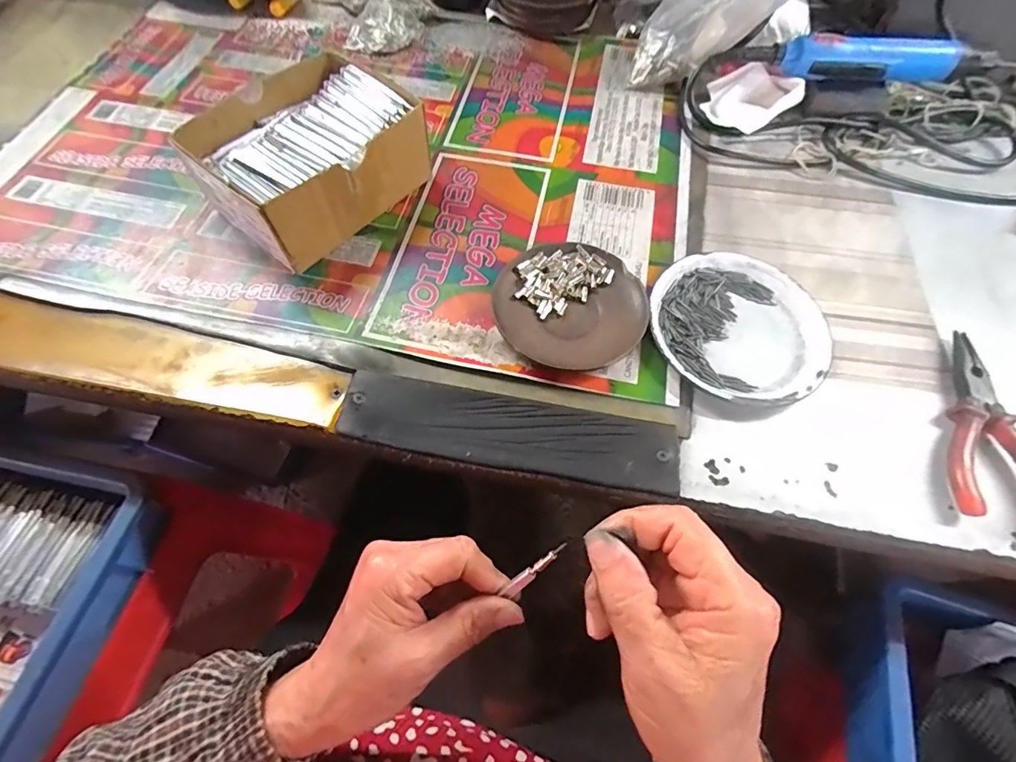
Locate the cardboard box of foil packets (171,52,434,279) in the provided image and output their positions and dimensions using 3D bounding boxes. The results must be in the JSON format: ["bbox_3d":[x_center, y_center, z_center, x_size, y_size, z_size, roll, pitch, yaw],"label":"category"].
[{"bbox_3d":[-0.162,-0.182,0.386,0.120,0.071,0.152,36,67,16],"label":"cardboard box of foil packets"}]

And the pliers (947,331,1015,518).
[{"bbox_3d":[0.330,0.028,0.328,0.054,0.022,0.142,10,63,4],"label":"pliers"}]

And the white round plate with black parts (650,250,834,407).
[{"bbox_3d":[0.175,-0.041,0.358,0.130,0.016,0.129,1,63,-1],"label":"white round plate with black parts"}]

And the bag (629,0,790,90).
[{"bbox_3d":[0.199,-0.365,0.457,0.119,0.132,0.094,22,64,10],"label":"bag"}]

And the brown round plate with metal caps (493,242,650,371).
[{"bbox_3d":[0.048,-0.059,0.360,0.111,0.015,0.106,1,63,-1],"label":"brown round plate with metal caps"}]

